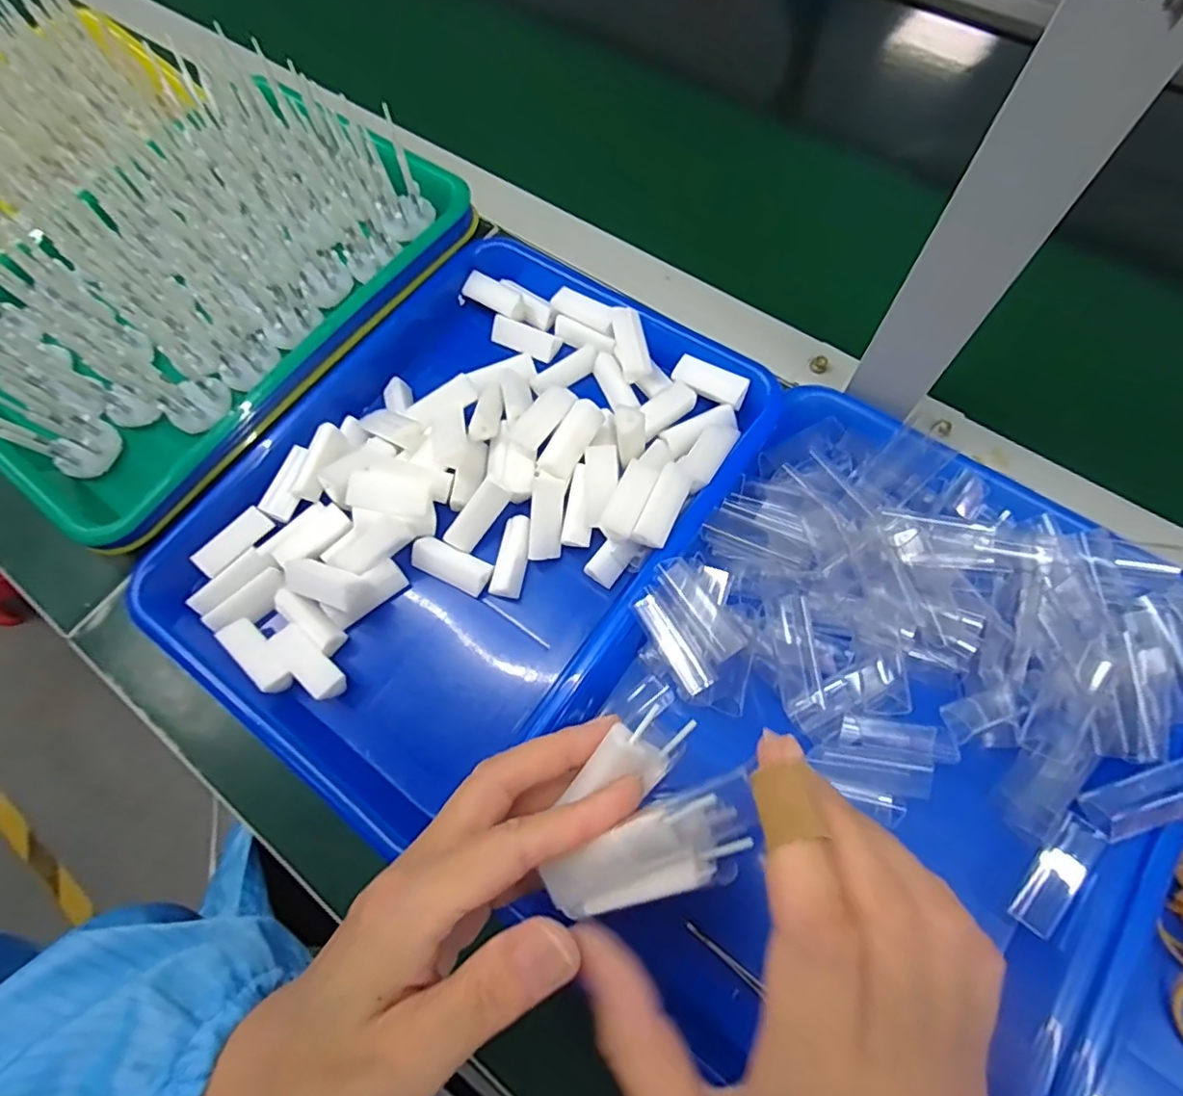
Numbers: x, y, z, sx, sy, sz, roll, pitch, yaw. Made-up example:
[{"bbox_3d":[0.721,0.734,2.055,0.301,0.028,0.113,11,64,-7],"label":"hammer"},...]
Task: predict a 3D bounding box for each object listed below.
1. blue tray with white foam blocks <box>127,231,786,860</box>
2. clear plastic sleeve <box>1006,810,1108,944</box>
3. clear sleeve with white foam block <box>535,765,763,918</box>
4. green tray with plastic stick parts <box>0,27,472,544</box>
[{"bbox_3d":[-0.077,-0.029,0.351,0.243,0.044,0.329,34,74,15],"label":"blue tray with white foam blocks"},{"bbox_3d":[0.209,0.146,0.266,0.015,0.009,0.053,31,89,14],"label":"clear plastic sleeve"},{"bbox_3d":[0.022,0.108,0.208,0.080,0.020,0.030,-29,70,4],"label":"clear sleeve with white foam block"},{"bbox_3d":[-0.282,-0.184,0.392,0.236,0.061,0.335,34,74,14],"label":"green tray with plastic stick parts"}]

